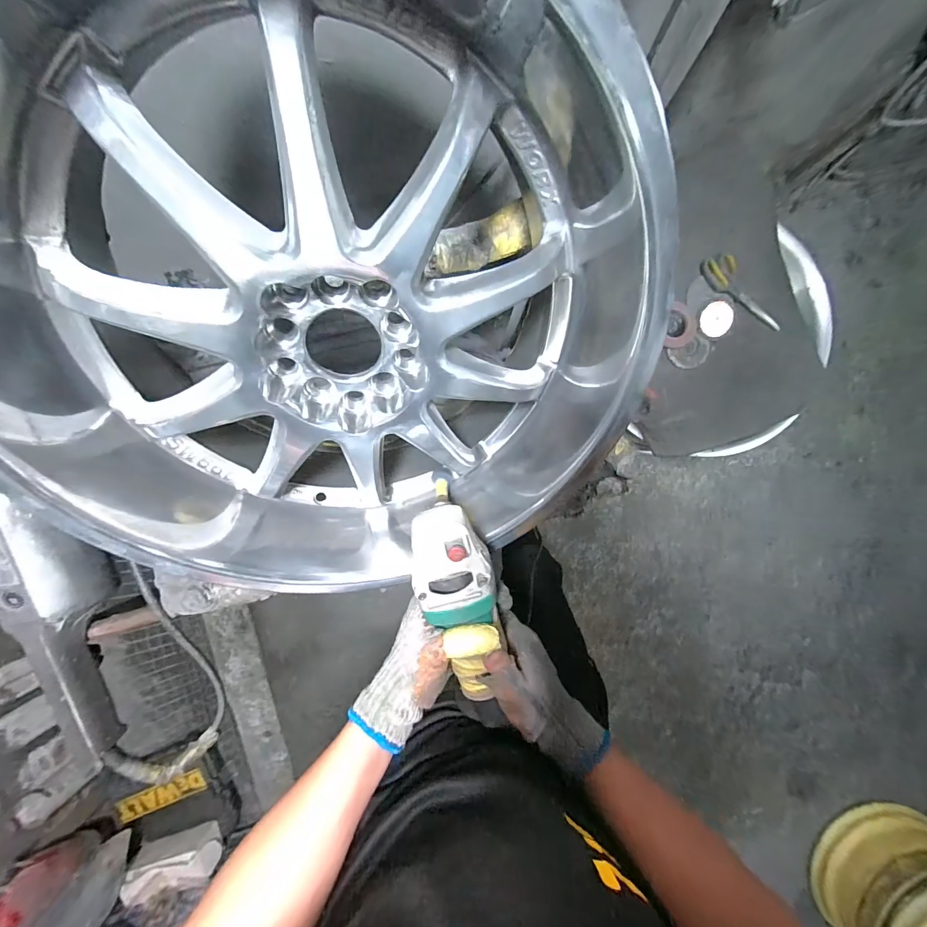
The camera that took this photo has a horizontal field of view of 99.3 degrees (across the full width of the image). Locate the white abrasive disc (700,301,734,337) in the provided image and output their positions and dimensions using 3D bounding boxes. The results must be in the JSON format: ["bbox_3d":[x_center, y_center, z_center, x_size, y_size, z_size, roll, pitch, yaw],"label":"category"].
[{"bbox_3d":[0.511,-0.292,0.795,0.058,0.012,0.070,6,95,4],"label":"white abrasive disc"}]

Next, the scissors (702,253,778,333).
[{"bbox_3d":[0.555,-0.336,0.782,0.059,0.020,0.198,-45,93,1],"label":"scissors"}]

